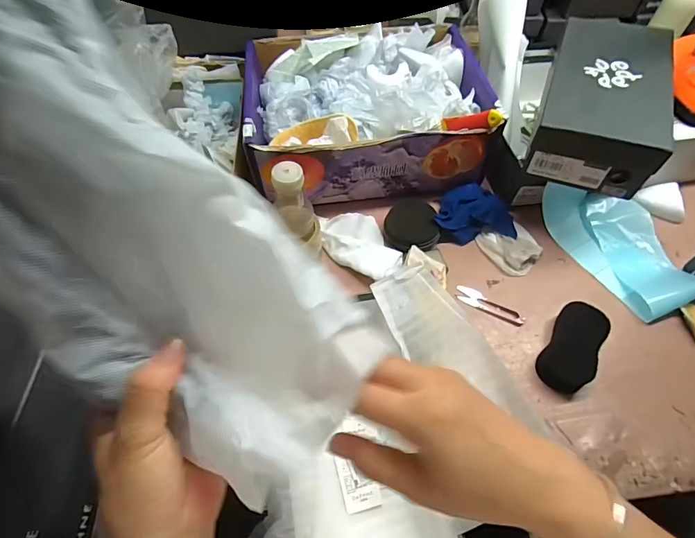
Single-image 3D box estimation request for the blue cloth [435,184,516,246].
[{"bbox_3d":[0.209,-0.098,0.662,0.136,0.045,0.104,-7,58,-3],"label":"blue cloth"}]

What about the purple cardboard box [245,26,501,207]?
[{"bbox_3d":[0.031,-0.288,0.705,0.393,0.148,0.303,-5,58,-2],"label":"purple cardboard box"}]

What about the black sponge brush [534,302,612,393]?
[{"bbox_3d":[0.309,0.105,0.531,0.059,0.037,0.125,26,75,16],"label":"black sponge brush"}]

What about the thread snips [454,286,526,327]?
[{"bbox_3d":[0.216,0.055,0.589,0.104,0.009,0.028,24,61,15],"label":"thread snips"}]

